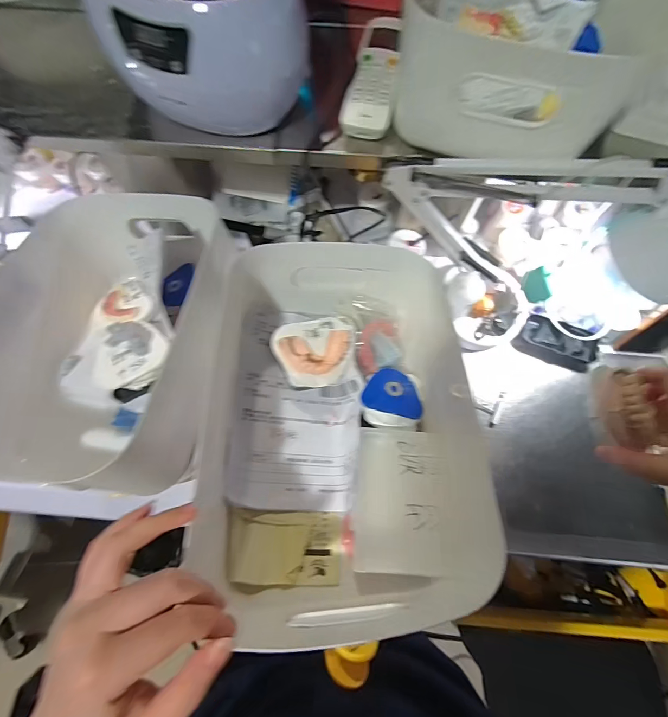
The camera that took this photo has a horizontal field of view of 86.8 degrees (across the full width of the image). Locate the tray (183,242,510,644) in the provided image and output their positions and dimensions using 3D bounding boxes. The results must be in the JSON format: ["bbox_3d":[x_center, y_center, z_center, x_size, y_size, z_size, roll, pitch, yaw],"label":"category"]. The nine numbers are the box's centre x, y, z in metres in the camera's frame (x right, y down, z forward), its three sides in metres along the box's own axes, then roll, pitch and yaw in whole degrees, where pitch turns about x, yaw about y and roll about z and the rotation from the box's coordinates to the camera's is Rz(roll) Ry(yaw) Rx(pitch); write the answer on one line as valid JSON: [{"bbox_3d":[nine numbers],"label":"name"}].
[{"bbox_3d":[0.009,0.054,0.342,0.243,0.076,0.354,-1,73,-1],"label":"tray"}]

